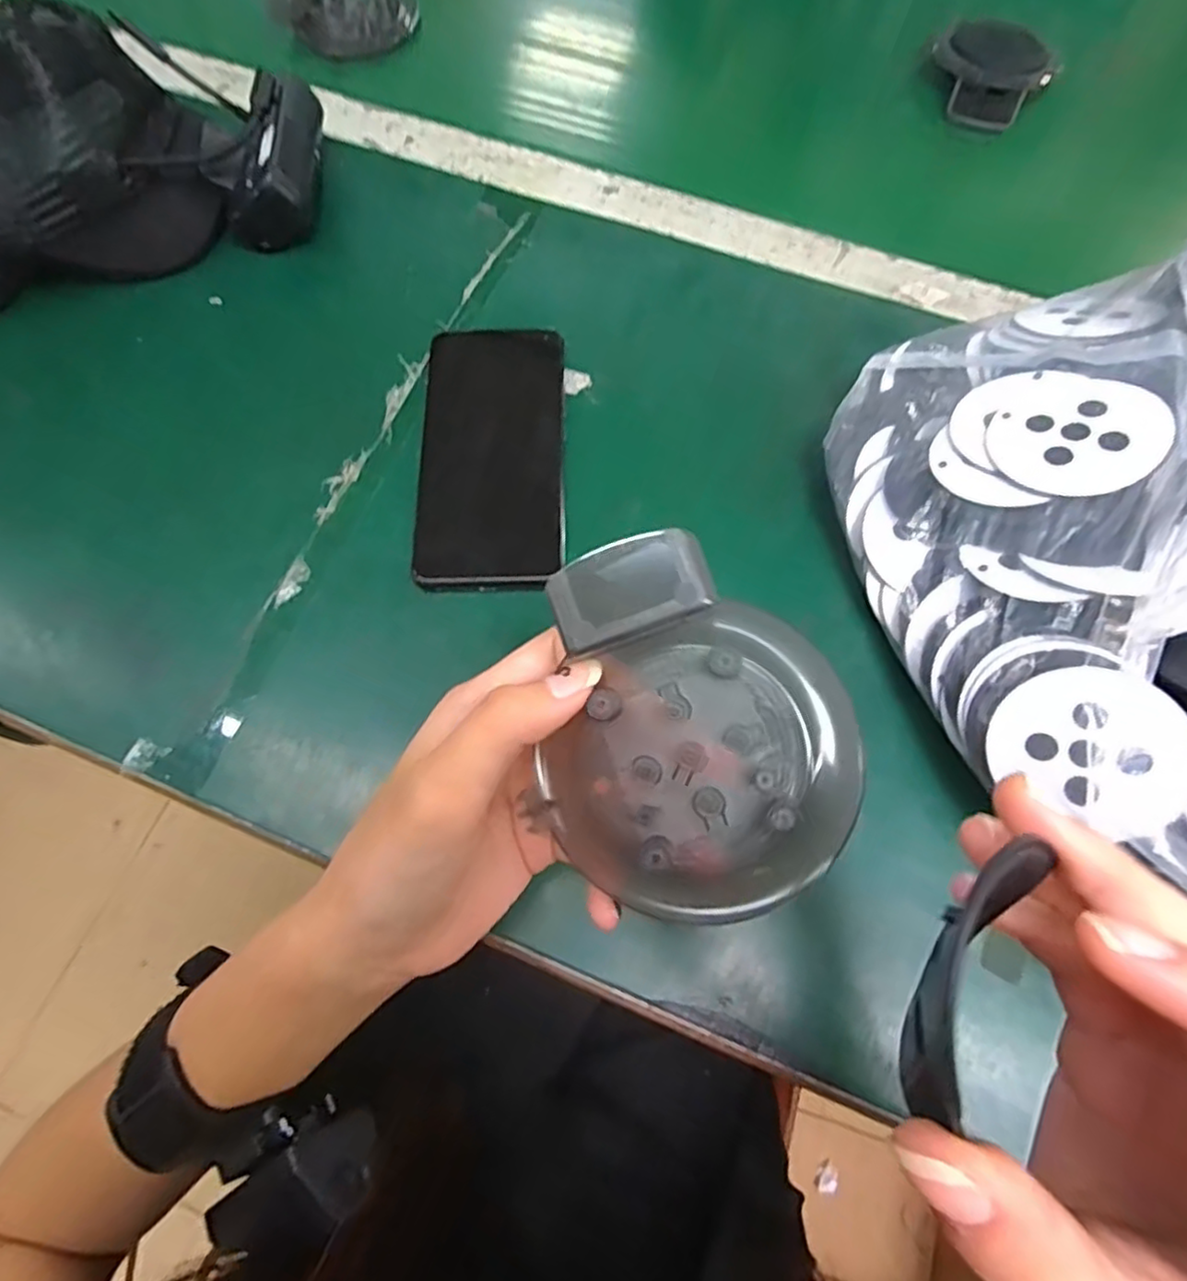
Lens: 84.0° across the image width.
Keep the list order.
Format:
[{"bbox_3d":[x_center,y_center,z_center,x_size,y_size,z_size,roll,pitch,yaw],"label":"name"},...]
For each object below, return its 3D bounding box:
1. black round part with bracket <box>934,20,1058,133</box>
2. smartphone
[{"bbox_3d":[0.269,-0.388,0.451,0.077,0.020,0.080,29,73,9],"label":"black round part with bracket"},{"bbox_3d":[-0.052,-0.098,0.343,0.072,0.009,0.151,0,70,-1],"label":"smartphone"}]

